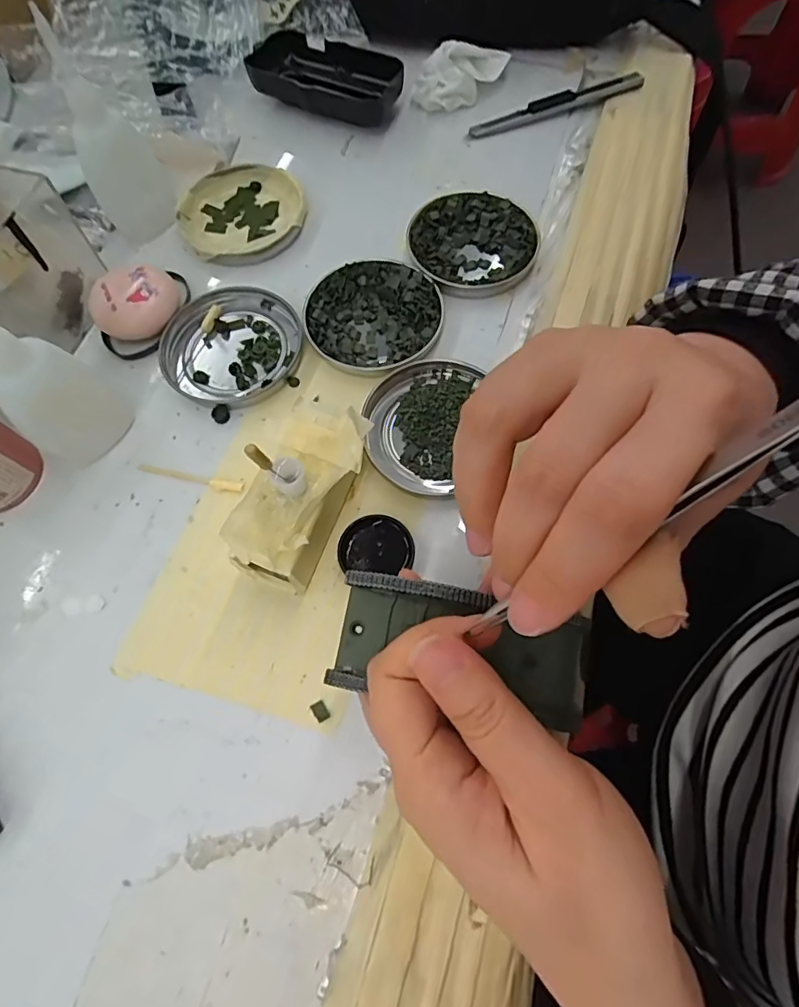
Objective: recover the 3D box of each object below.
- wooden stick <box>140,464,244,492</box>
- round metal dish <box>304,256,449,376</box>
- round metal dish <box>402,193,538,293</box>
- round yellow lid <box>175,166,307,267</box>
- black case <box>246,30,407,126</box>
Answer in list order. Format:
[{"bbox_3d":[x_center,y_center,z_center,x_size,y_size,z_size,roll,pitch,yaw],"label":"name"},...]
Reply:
[{"bbox_3d":[-0.110,-0.013,0.270,0.059,0.004,0.006,11,69,7],"label":"wooden stick"},{"bbox_3d":[-0.015,-0.109,0.300,0.077,0.008,0.073,-1,68,2],"label":"round metal dish"},{"bbox_3d":[0.044,-0.160,0.319,0.075,0.011,0.074,-1,68,2],"label":"round metal dish"},{"bbox_3d":[-0.102,-0.189,0.337,0.079,0.012,0.079,-1,68,2],"label":"round yellow lid"},{"bbox_3d":[-0.053,-0.303,0.373,0.115,0.025,0.053,22,71,11],"label":"black case"}]

